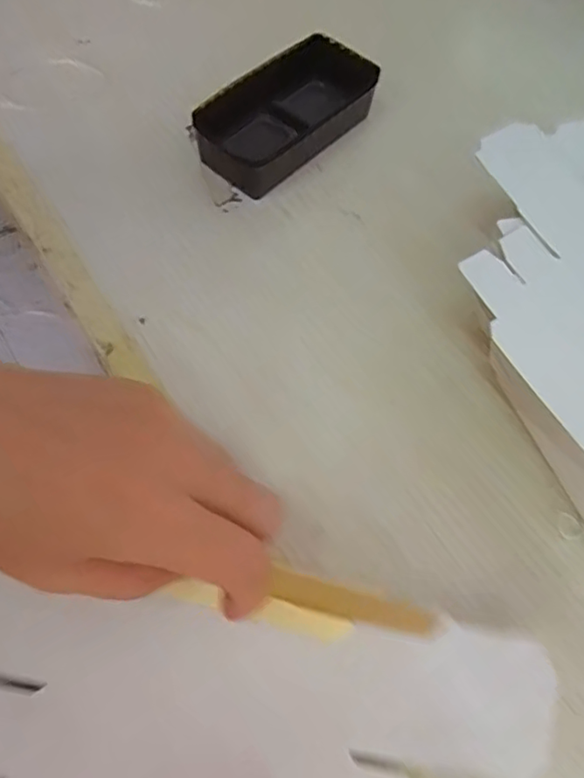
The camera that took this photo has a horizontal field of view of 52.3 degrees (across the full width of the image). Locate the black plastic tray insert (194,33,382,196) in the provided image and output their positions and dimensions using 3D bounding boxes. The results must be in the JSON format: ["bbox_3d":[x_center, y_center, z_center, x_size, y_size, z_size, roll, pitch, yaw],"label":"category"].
[{"bbox_3d":[0.001,-0.167,0.363,0.057,0.034,0.129,38,66,15],"label":"black plastic tray insert"}]

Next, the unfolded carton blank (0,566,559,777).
[{"bbox_3d":[-0.022,0.119,0.198,0.228,0.034,0.107,6,62,-7],"label":"unfolded carton blank"}]

